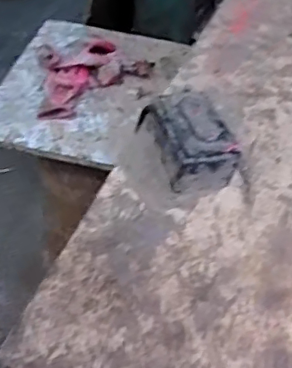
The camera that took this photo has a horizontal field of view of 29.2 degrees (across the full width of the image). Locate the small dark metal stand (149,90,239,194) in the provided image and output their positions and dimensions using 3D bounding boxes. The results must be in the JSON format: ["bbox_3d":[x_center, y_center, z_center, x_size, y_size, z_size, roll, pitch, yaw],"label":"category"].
[{"bbox_3d":[0.055,-0.049,0.665,0.085,0.074,0.108,-11,53,-14],"label":"small dark metal stand"}]

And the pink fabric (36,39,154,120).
[{"bbox_3d":[-0.116,-0.248,1.259,0.270,0.056,0.190,-9,48,-14],"label":"pink fabric"}]

